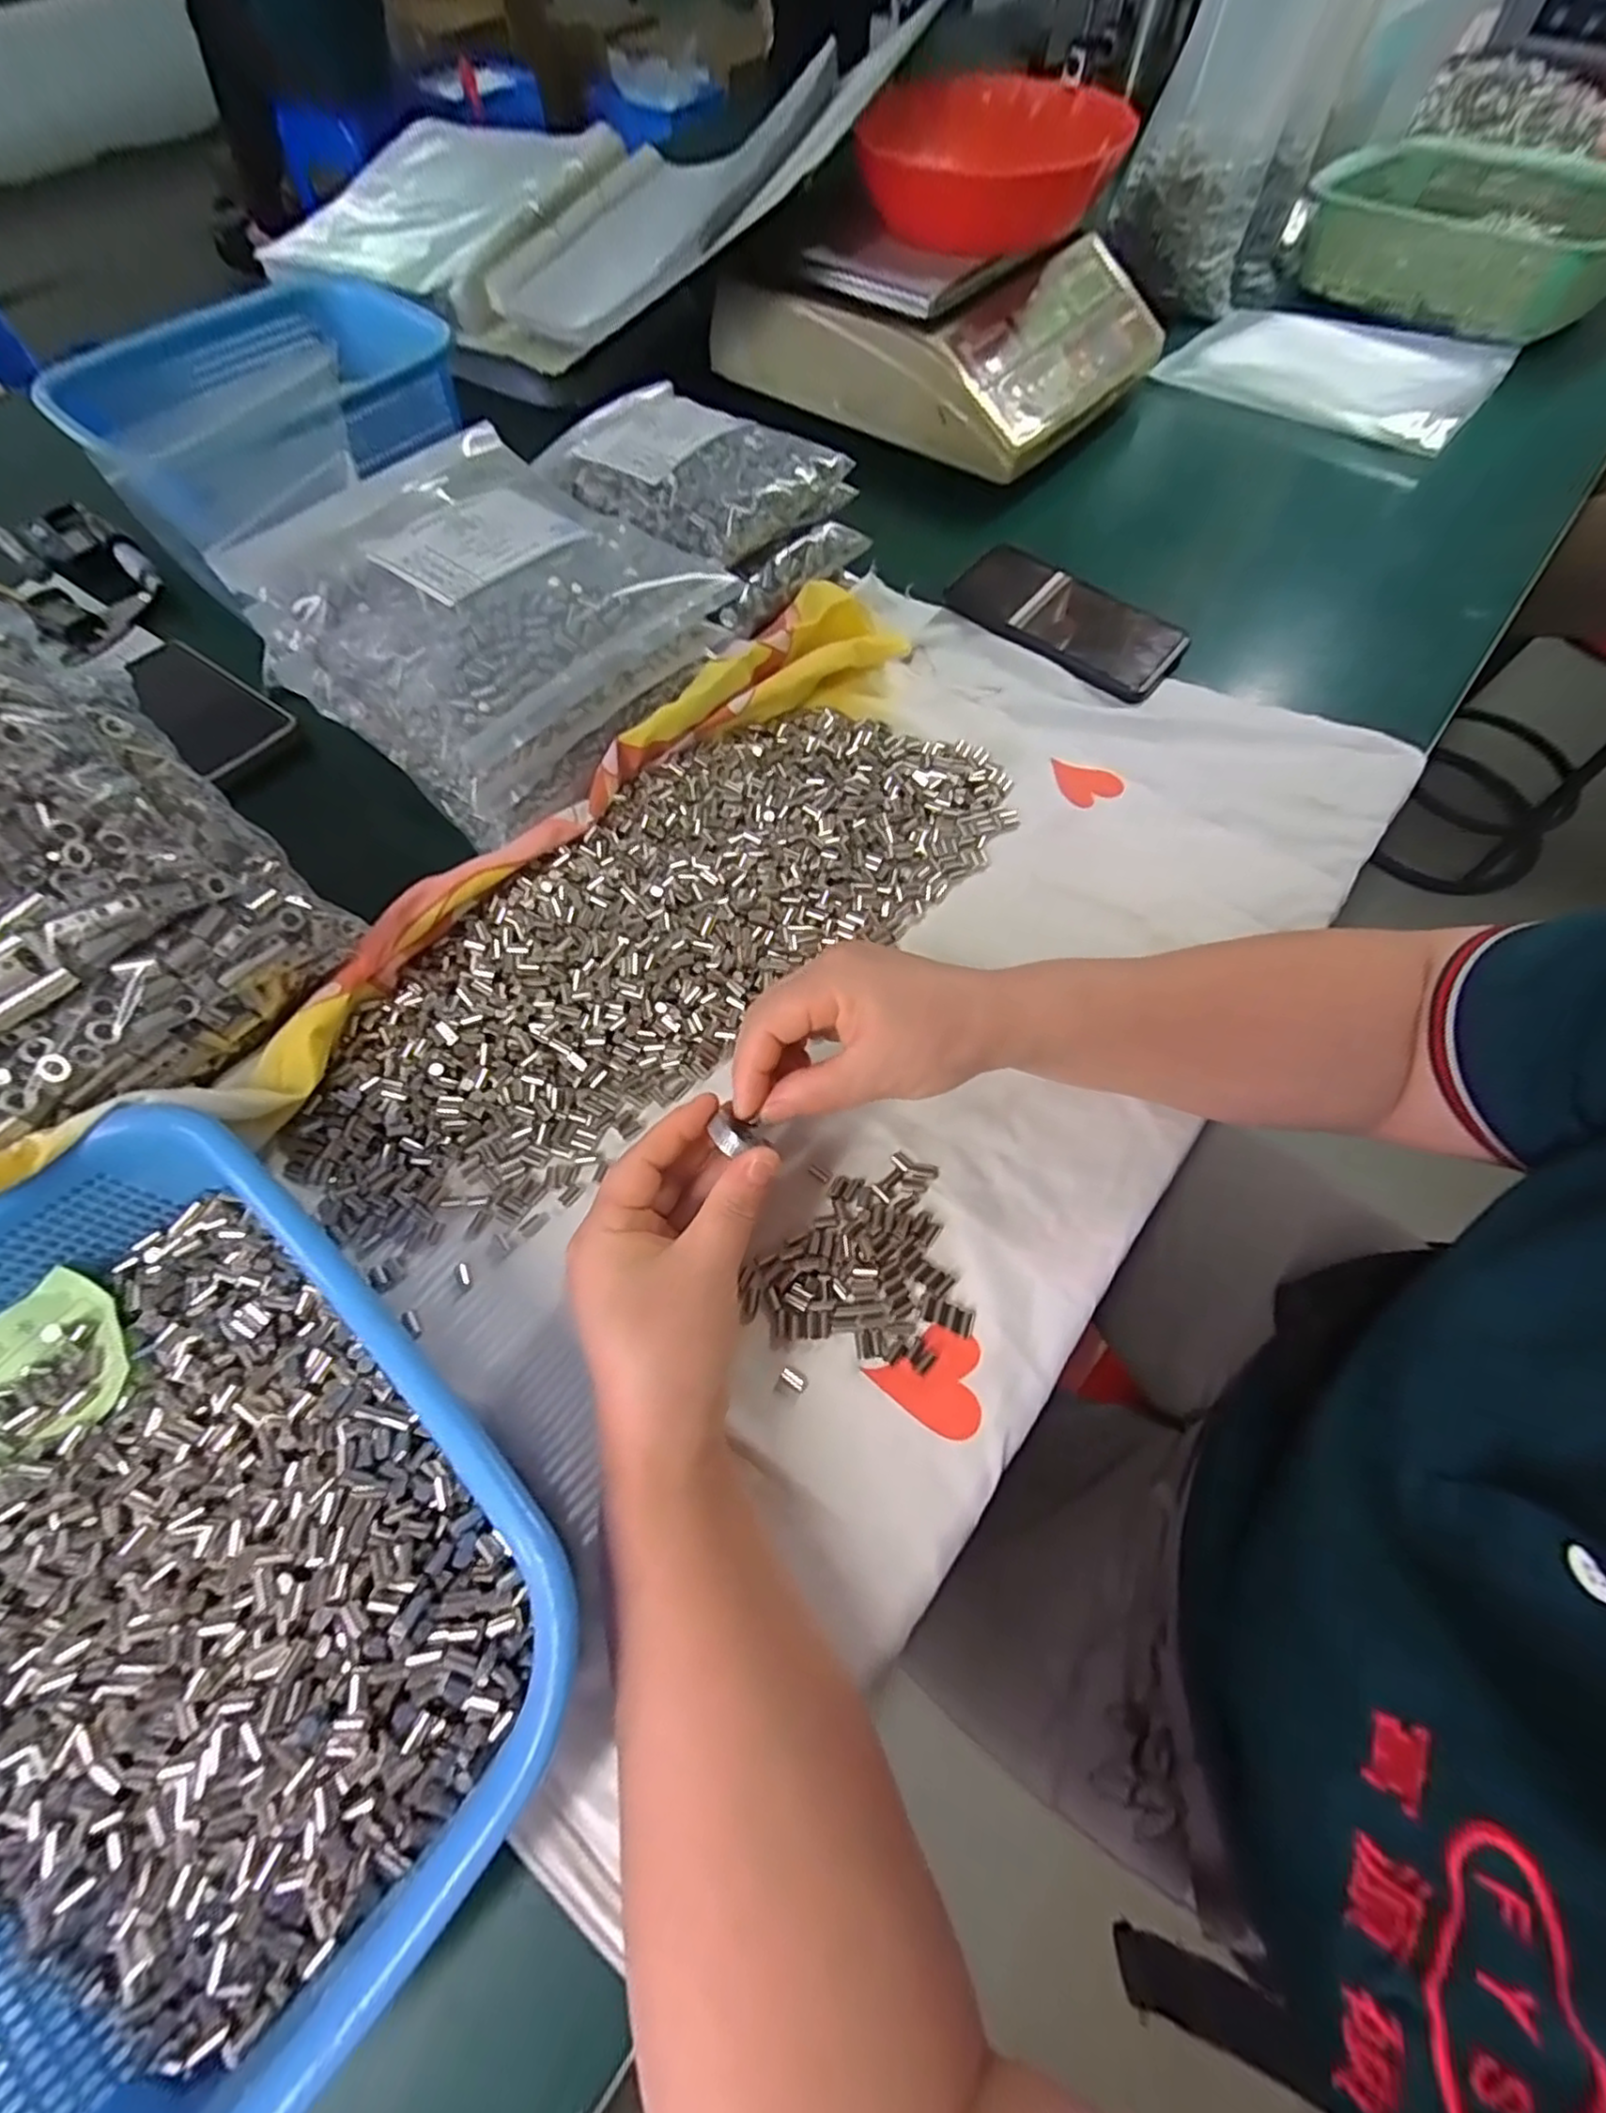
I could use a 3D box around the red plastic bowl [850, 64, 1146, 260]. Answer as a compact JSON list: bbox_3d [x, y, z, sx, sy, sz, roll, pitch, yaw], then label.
[{"bbox_3d":[0.150,-0.707,0.566,0.191,0.068,0.191,11,65,6],"label":"red plastic bowl"}]

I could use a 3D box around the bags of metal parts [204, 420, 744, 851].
[{"bbox_3d":[-0.184,-0.260,0.419,0.223,0.093,0.194,35,68,16],"label":"bags of metal parts"}]

